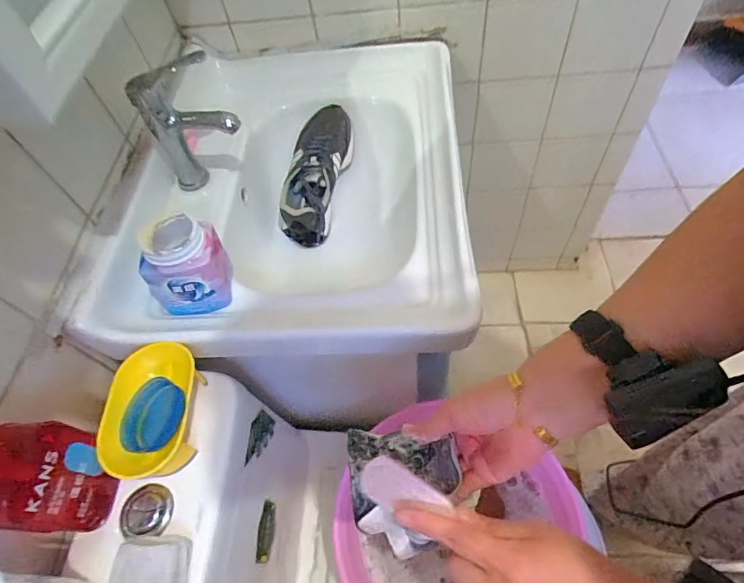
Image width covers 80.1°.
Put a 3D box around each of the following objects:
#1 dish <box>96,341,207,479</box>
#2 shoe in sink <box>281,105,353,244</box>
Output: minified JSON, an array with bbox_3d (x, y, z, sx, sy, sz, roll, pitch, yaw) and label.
[{"bbox_3d":[-0.246,0.133,0.504,0.082,0.055,0.150,-5,57,3],"label":"dish"},{"bbox_3d":[-0.095,-0.222,0.801,0.094,0.095,0.265,11,76,11],"label":"shoe in sink"}]

